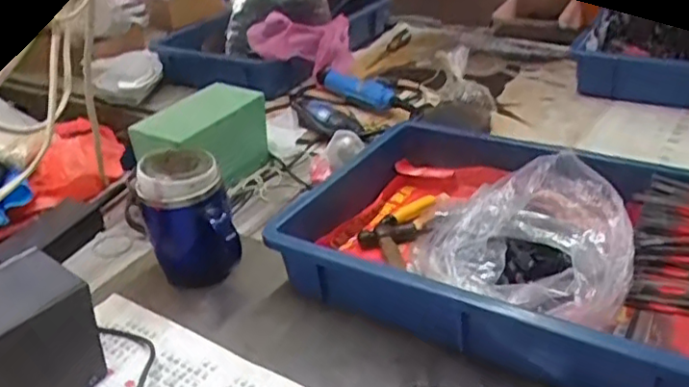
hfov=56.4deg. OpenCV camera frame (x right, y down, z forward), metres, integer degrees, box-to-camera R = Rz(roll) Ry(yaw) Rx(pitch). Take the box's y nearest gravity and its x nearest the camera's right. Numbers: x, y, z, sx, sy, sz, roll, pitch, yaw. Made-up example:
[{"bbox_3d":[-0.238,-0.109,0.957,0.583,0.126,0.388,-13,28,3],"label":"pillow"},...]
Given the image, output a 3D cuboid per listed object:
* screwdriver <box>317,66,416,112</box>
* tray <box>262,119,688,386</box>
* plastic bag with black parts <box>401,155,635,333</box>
[{"bbox_3d":[0.029,-0.165,1.052,0.042,0.037,0.249,-23,34,-26],"label":"screwdriver"},{"bbox_3d":[0.176,0.036,0.619,0.407,0.093,0.296,15,36,32],"label":"tray"},{"bbox_3d":[0.158,0.047,0.605,0.204,0.098,0.181,6,32,21],"label":"plastic bag with black parts"}]

